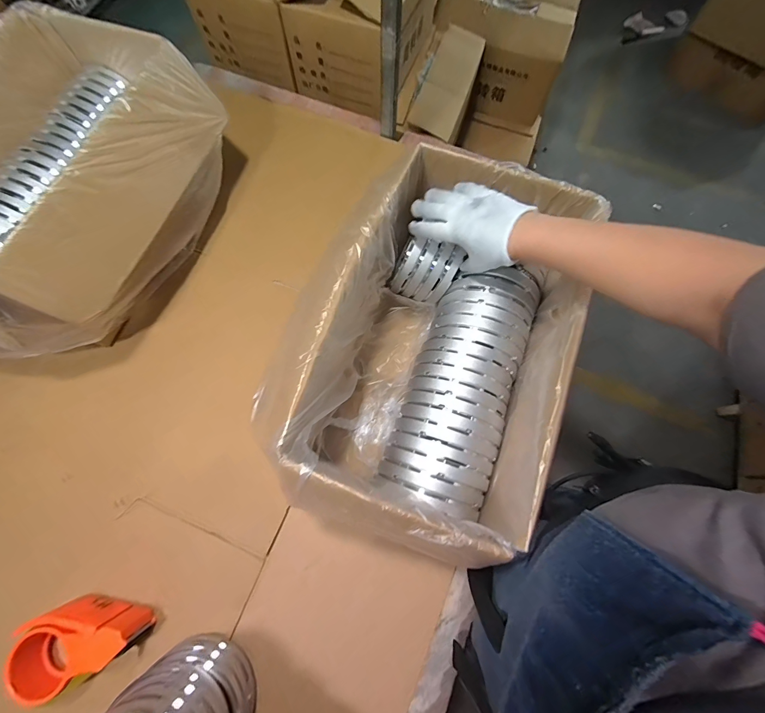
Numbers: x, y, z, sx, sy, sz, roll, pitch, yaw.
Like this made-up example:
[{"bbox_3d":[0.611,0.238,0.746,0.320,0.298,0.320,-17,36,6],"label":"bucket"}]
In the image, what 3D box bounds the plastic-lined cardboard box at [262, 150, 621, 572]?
[{"bbox_3d":[0.084,-0.022,0.483,0.271,0.204,0.444,22,73,6],"label":"plastic-lined cardboard box"}]

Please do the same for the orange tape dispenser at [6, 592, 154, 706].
[{"bbox_3d":[-0.378,0.350,0.432,0.133,0.065,0.095,-31,75,-10],"label":"orange tape dispenser"}]

